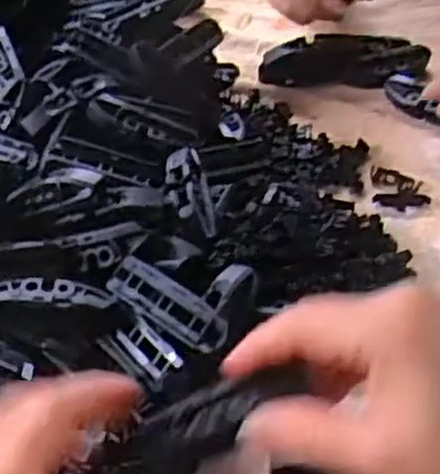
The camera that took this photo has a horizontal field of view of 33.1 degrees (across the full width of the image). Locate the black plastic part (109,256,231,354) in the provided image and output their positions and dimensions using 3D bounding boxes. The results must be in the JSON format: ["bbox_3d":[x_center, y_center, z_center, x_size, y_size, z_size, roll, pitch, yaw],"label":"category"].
[{"bbox_3d":[-0.026,0.032,0.364,0.069,0.012,0.020,28,55,30],"label":"black plastic part"}]

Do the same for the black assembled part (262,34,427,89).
[{"bbox_3d":[0.095,-0.138,0.560,0.122,0.032,0.048,4,46,11],"label":"black assembled part"}]

